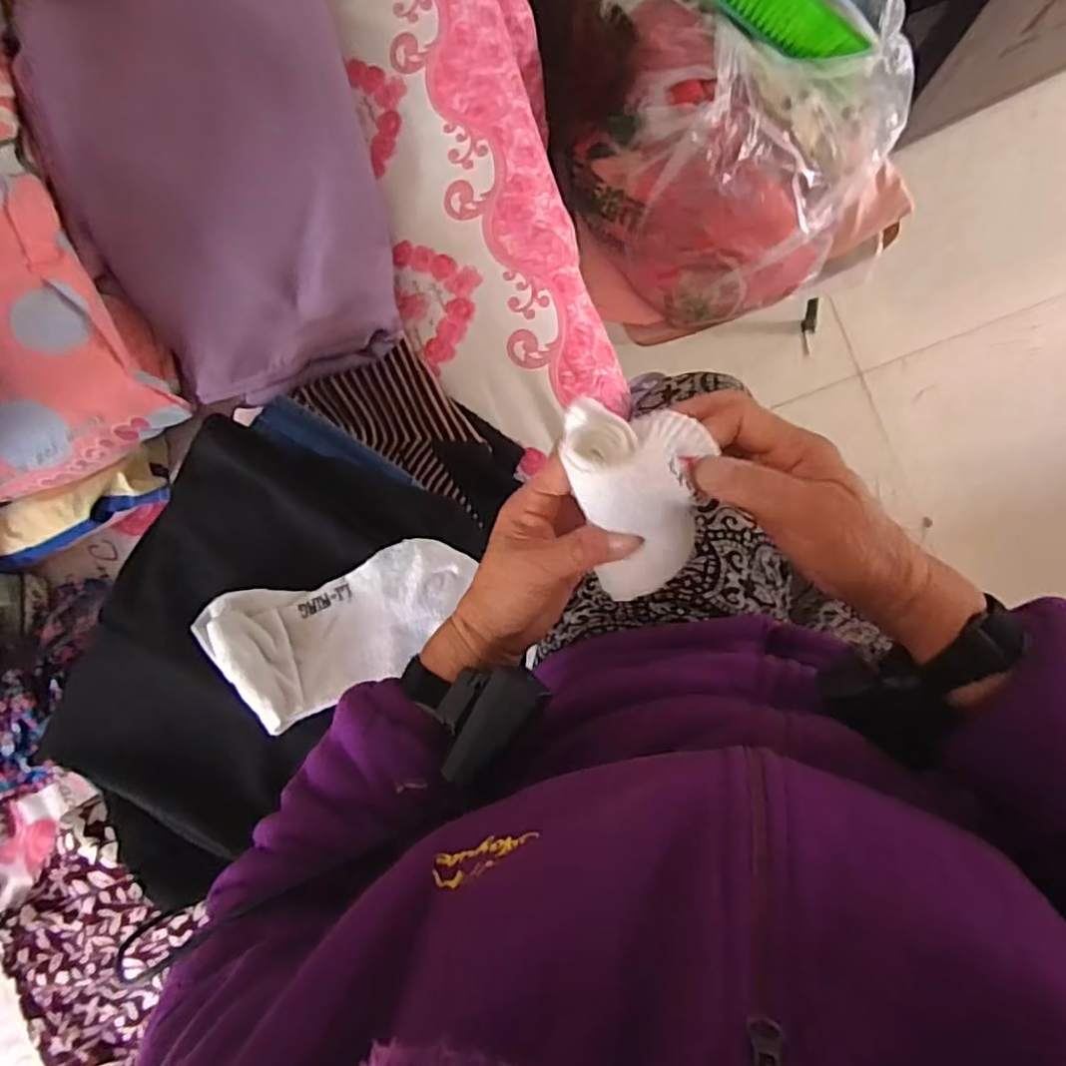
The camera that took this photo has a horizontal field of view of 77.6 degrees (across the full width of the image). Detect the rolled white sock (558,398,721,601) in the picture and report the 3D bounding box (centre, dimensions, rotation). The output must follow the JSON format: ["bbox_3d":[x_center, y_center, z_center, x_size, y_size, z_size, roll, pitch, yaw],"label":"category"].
[{"bbox_3d":[0.059,-0.013,0.337,0.065,0.048,0.112,-18,129,4],"label":"rolled white sock"}]

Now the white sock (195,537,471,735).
[{"bbox_3d":[-0.144,0.069,0.506,0.207,0.040,0.112,-25,88,3],"label":"white sock"}]

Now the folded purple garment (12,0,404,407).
[{"bbox_3d":[-0.295,-0.350,0.585,0.272,0.061,0.463,-16,89,4],"label":"folded purple garment"}]

